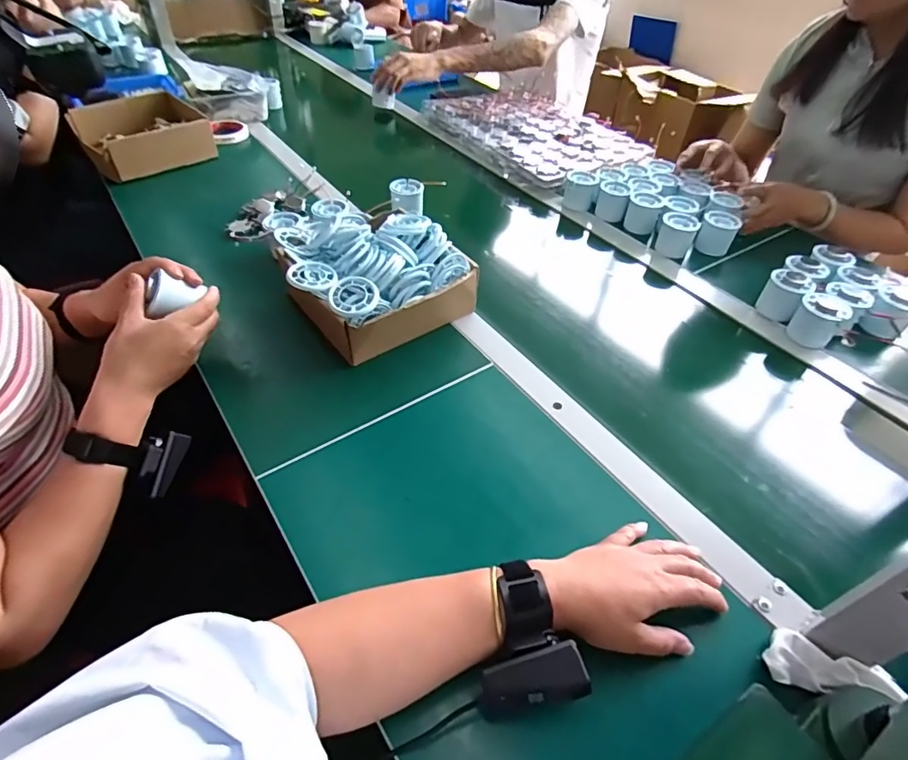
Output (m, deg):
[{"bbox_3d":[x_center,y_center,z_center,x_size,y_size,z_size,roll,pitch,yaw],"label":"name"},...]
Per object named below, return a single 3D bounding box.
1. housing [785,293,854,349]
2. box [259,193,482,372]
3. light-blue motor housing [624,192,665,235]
[{"bbox_3d":[0.472,-0.076,0.658,0.055,0.058,0.053,35,53,27],"label":"housing"},{"bbox_3d":[-0.109,-0.133,0.645,0.200,0.095,0.205,-29,54,-28],"label":"box"},{"bbox_3d":[0.321,-0.285,0.862,0.056,0.056,0.047,19,47,14],"label":"light-blue motor housing"}]

